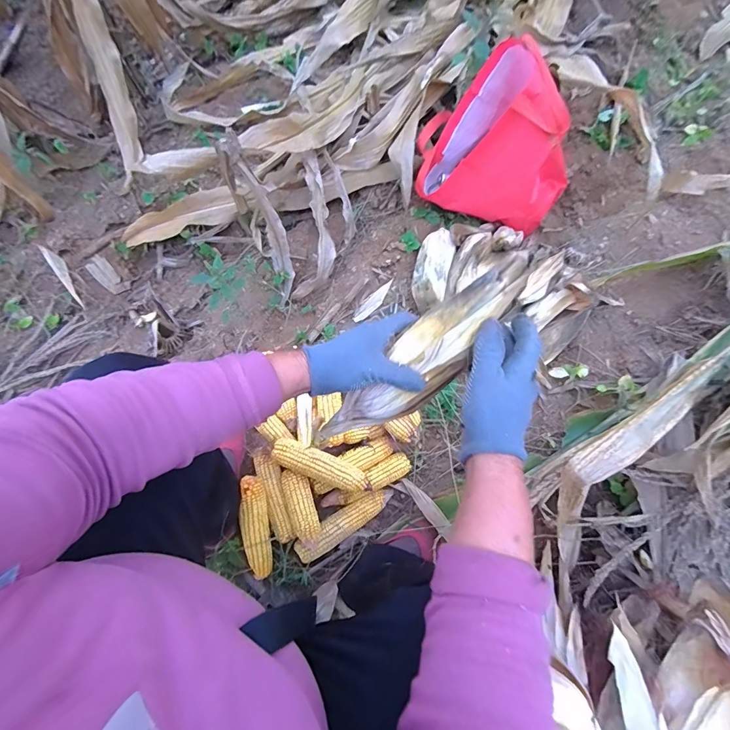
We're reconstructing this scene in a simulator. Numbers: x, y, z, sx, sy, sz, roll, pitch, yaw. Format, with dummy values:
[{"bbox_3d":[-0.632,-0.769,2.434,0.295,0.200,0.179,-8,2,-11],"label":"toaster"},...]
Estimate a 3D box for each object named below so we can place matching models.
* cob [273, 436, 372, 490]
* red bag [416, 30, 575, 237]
[{"bbox_3d":[-0.076,0.181,0.677,0.172,0.043,0.048,22,73,8],"label":"cob"},{"bbox_3d":[0.267,-0.446,0.767,0.312,0.257,0.205,19,72,7],"label":"red bag"}]

